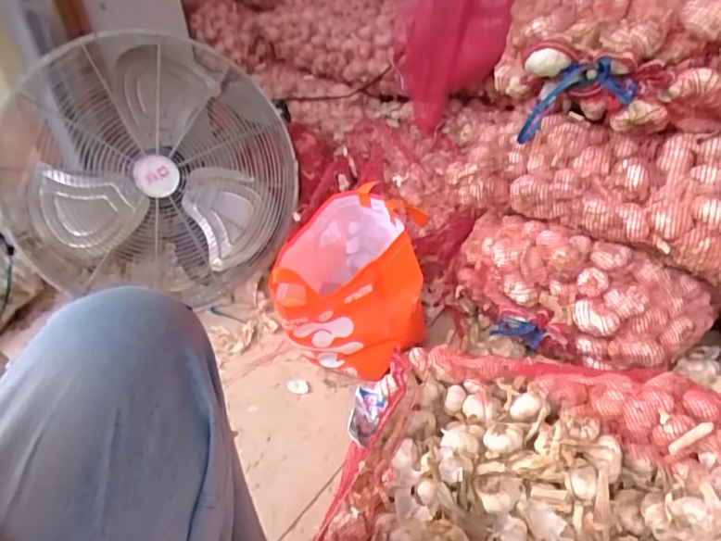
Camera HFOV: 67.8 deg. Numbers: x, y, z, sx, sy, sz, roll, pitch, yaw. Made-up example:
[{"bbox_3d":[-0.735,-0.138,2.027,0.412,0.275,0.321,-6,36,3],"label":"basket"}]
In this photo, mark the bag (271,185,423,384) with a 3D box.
[{"bbox_3d":[-0.009,0.025,0.899,0.241,0.230,0.230,-6,35,-1],"label":"bag"}]

